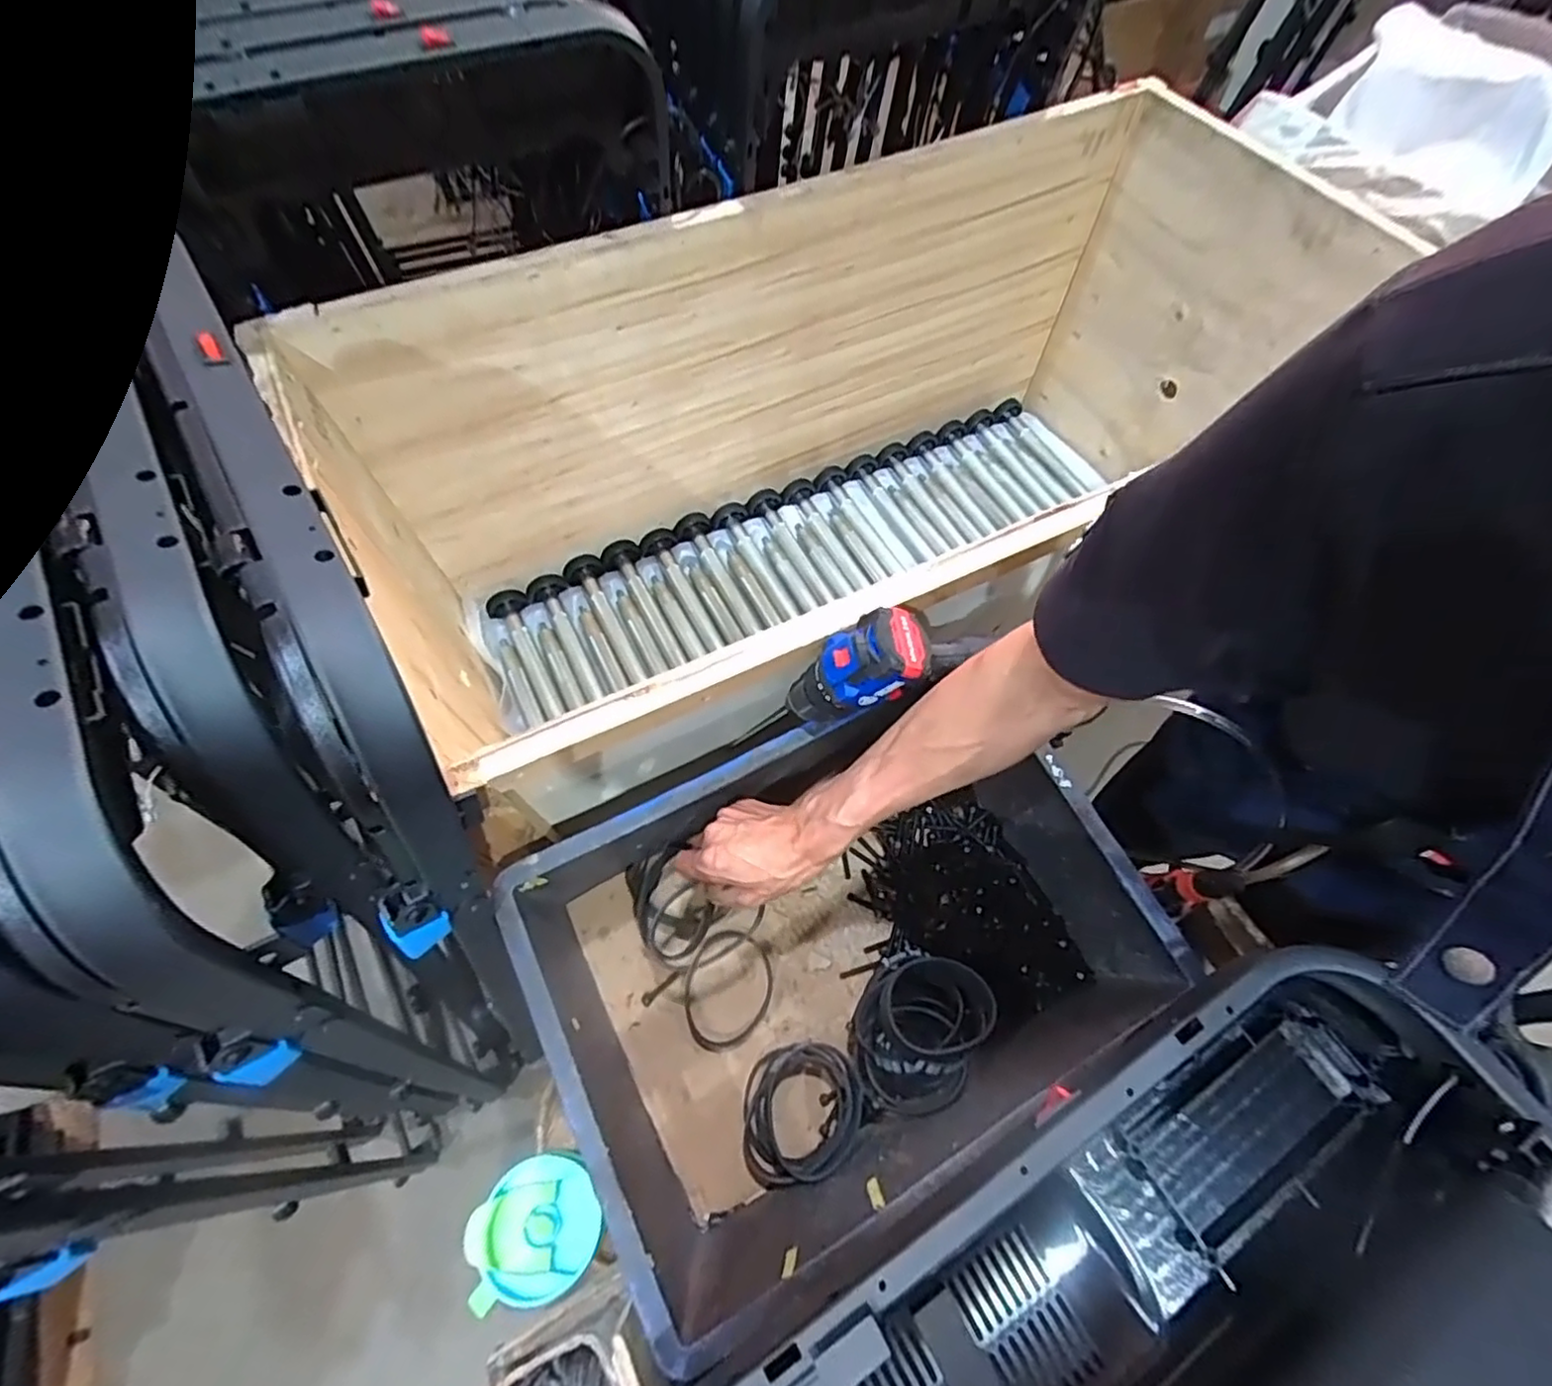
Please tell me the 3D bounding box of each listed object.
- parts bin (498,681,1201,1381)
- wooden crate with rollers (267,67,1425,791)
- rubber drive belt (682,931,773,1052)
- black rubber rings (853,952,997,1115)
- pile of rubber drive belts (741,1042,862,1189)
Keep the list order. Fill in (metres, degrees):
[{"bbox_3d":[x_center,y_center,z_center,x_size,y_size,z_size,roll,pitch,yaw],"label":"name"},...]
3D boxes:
[{"bbox_3d":[0.043,0.211,0.591,0.462,0.195,0.370,-28,67,-14],"label":"parts bin"},{"bbox_3d":[0.126,-0.415,1.002,1.351,0.527,0.518,-29,67,-14],"label":"wooden crate with rollers"},{"bbox_3d":[-0.047,0.289,0.636,0.083,0.005,0.108,20,74,1],"label":"rubber drive belt"},{"bbox_3d":[0.126,0.299,0.580,0.099,0.098,0.129,28,66,12],"label":"black rubber rings"},{"bbox_3d":[0.020,0.373,0.587,0.111,0.057,0.095,-14,65,-8],"label":"pile of rubber drive belts"}]

